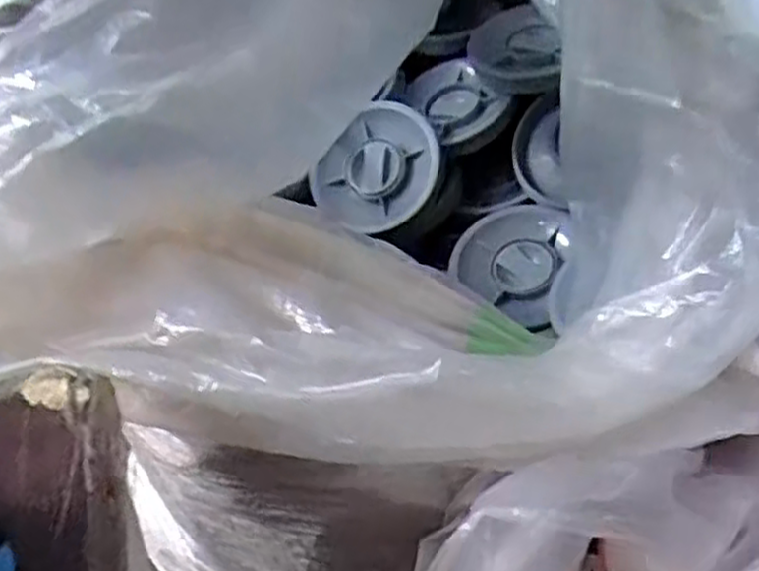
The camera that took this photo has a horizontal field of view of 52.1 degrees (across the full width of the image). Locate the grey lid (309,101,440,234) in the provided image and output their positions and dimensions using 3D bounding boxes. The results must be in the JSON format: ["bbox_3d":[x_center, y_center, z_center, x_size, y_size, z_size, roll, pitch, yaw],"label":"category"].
[{"bbox_3d":[-0.001,-0.117,0.792,0.107,0.025,0.134,42,93,7],"label":"grey lid"}]

